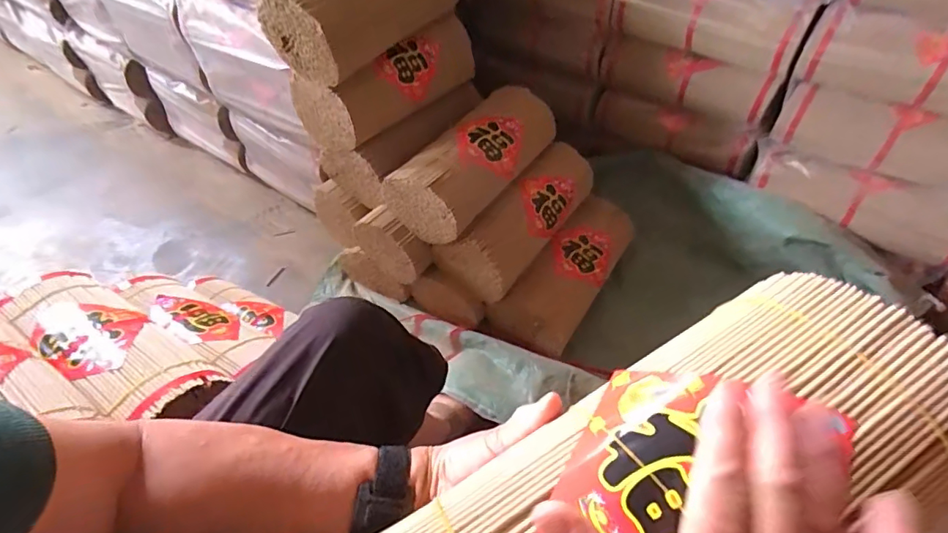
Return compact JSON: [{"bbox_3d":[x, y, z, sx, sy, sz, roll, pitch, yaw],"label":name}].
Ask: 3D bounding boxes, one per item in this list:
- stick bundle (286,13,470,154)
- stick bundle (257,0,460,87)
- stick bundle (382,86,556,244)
[{"bbox_3d":[-0.147,-0.340,0.888,0.133,0.118,0.327,32,58,27],"label":"stick bundle"},{"bbox_3d":[-0.169,-0.423,0.793,0.139,0.125,0.318,23,54,21],"label":"stick bundle"},{"bbox_3d":[0.012,-0.194,0.879,0.141,0.111,0.335,32,58,27],"label":"stick bundle"}]

